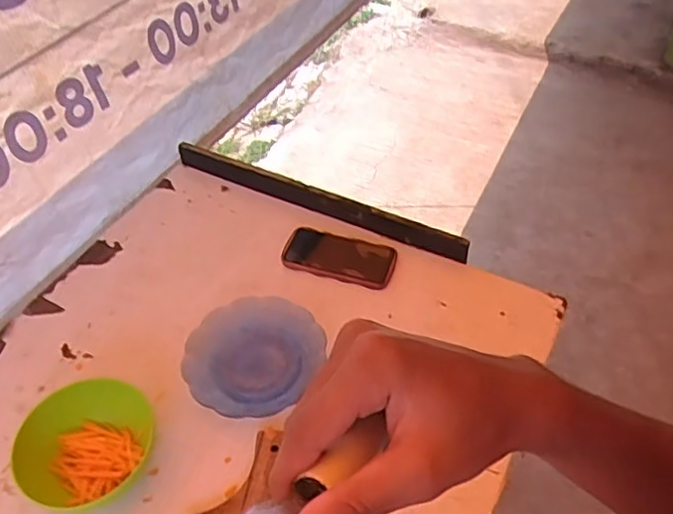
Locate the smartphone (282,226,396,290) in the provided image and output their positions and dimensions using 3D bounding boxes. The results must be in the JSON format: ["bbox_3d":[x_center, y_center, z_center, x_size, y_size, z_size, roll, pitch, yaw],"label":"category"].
[{"bbox_3d":[0.006,-0.004,0.926,0.171,0.016,0.091,13,50,13],"label":"smartphone"}]

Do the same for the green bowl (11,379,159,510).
[{"bbox_3d":[-0.293,0.221,0.709,0.134,0.072,0.137,-1,48,1],"label":"green bowl"}]

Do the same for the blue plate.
[{"bbox_3d":[-0.107,0.128,0.810,0.170,0.031,0.178,-1,48,1],"label":"blue plate"}]

